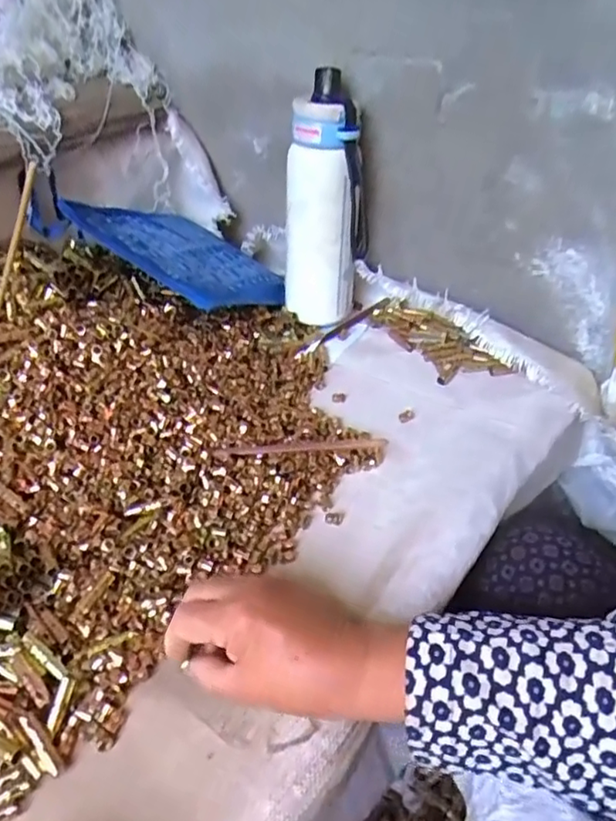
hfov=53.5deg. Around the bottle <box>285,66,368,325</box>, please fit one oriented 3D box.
[{"bbox_3d":[0.014,-0.199,0.627,0.088,0.240,0.067,-1,40,6],"label":"bottle"}]

